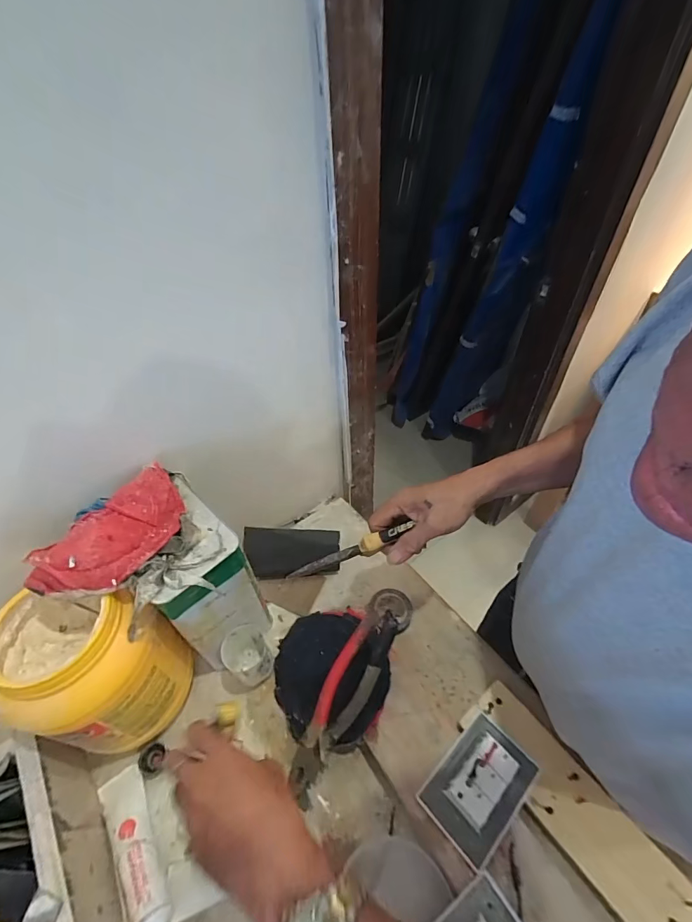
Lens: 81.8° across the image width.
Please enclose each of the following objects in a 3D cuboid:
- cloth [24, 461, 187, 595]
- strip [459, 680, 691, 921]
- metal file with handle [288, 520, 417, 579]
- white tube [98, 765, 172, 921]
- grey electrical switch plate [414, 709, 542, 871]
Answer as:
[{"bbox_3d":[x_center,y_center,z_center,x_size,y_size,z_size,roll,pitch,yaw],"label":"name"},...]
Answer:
[{"bbox_3d":[-0.244,0.080,0.429,0.091,0.020,0.160,38,57,12],"label":"cloth"},{"bbox_3d":[0.248,0.377,0.445,0.080,0.016,0.247,-30,52,-24],"label":"strip"},{"bbox_3d":[0.006,0.113,0.487,0.155,0.028,0.019,-22,48,-2],"label":"metal file with handle"},{"bbox_3d":[-0.226,0.409,0.427,0.038,0.024,0.170,-34,37,-27],"label":"white tube"},{"bbox_3d":[0.143,0.338,0.421,0.119,0.038,0.079,-33,54,-26],"label":"grey electrical switch plate"}]

